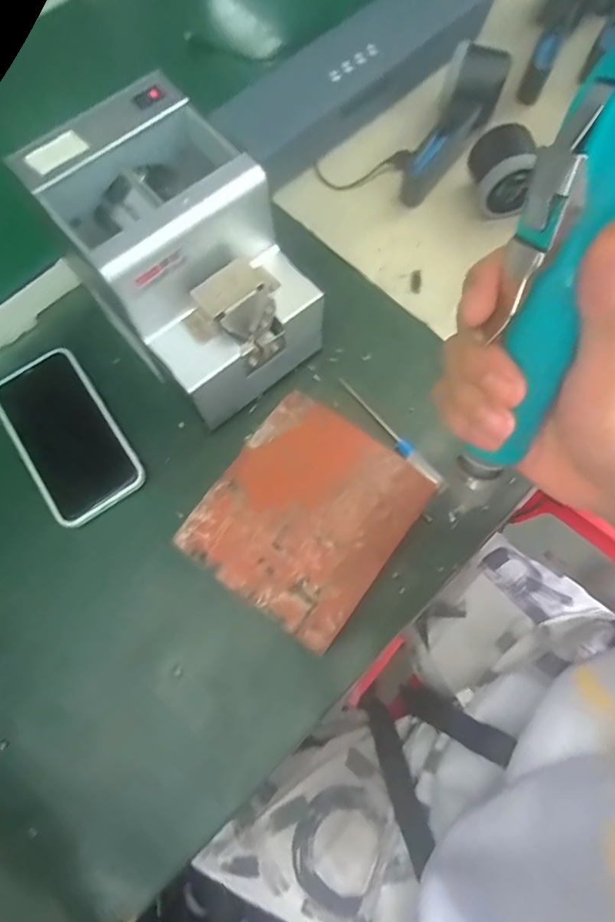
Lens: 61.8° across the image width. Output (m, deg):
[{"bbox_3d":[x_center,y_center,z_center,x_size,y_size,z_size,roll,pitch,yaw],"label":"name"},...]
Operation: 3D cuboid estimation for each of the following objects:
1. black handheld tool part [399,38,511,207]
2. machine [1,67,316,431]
[{"bbox_3d":[0.131,-0.316,0.493,0.053,0.046,0.160,30,87,10],"label":"black handheld tool part"},{"bbox_3d":[-0.091,-0.140,0.382,0.125,0.144,0.176,-39,75,-12],"label":"machine"}]

